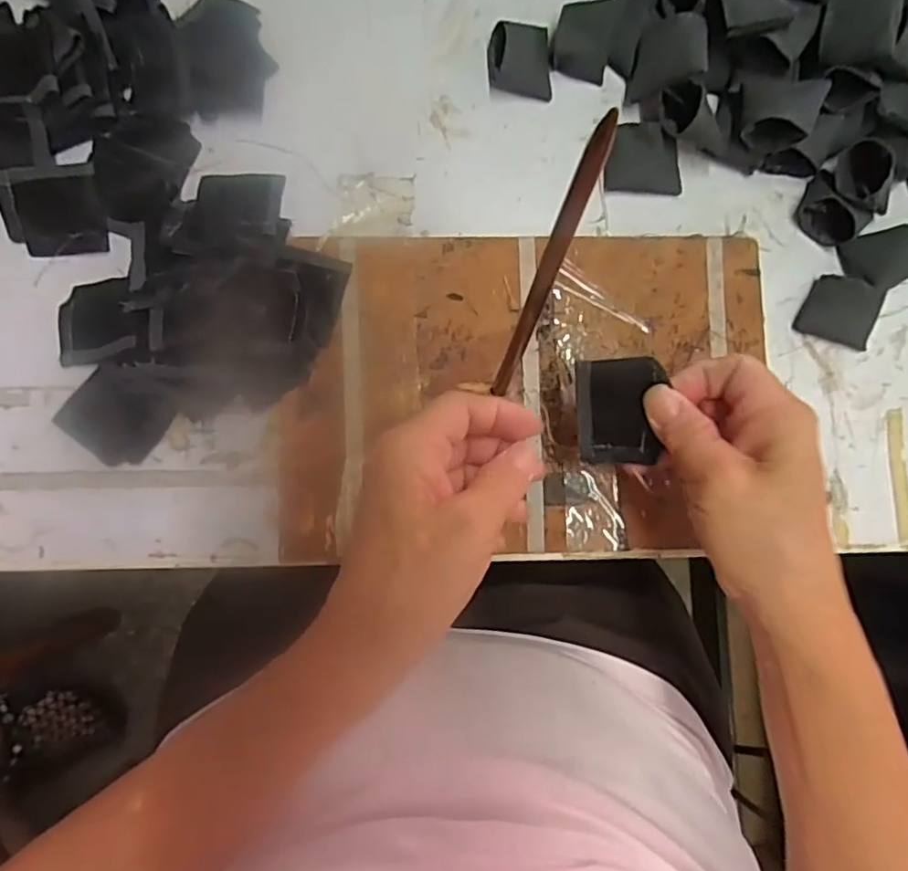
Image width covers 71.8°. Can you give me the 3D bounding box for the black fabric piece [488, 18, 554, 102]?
[{"bbox_3d":[0.040,-0.224,0.368,0.037,0.023,0.038,3,84,-2],"label":"black fabric piece"}]

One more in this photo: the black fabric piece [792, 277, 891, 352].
[{"bbox_3d":[0.225,-0.072,0.361,0.043,0.018,0.032,20,84,0],"label":"black fabric piece"}]

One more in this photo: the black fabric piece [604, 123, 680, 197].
[{"bbox_3d":[0.113,-0.162,0.366,0.044,0.019,0.032,5,84,-2],"label":"black fabric piece"}]

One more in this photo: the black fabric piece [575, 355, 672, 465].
[{"bbox_3d":[0.078,-0.010,0.295,0.038,0.011,0.052,2,117,16],"label":"black fabric piece"}]

